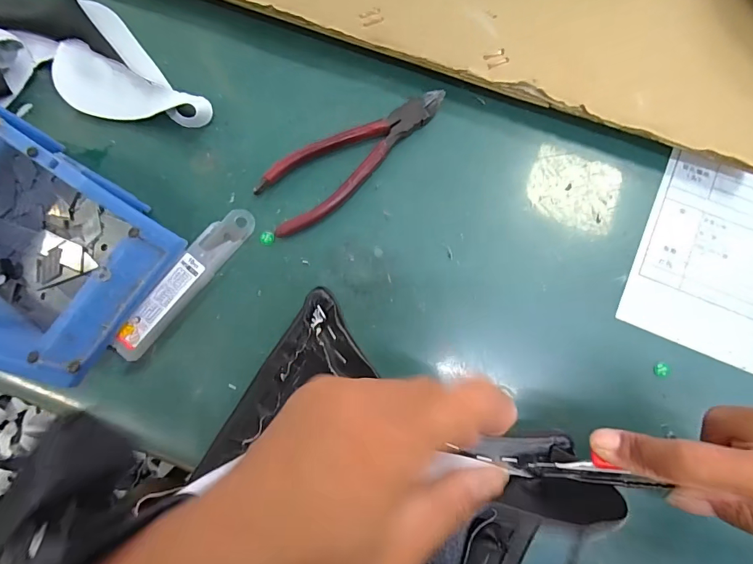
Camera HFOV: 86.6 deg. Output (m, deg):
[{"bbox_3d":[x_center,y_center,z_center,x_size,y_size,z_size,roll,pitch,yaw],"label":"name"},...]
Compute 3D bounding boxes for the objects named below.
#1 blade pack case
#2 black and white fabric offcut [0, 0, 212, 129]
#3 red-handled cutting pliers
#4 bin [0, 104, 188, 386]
[{"bbox_3d":[-0.136,-0.001,0.283,0.025,0.015,0.127,37,83,7],"label":"blade pack case"},{"bbox_3d":[-0.261,-0.187,0.316,0.286,0.019,0.101,9,81,3],"label":"black and white fabric offcut"},{"bbox_3d":[-0.014,-0.091,0.294,0.151,0.013,0.051,-29,81,-3],"label":"red-handled cutting pliers"},{"bbox_3d":[-0.237,-0.034,0.259,0.182,0.077,0.118,34,83,7],"label":"bin"}]

